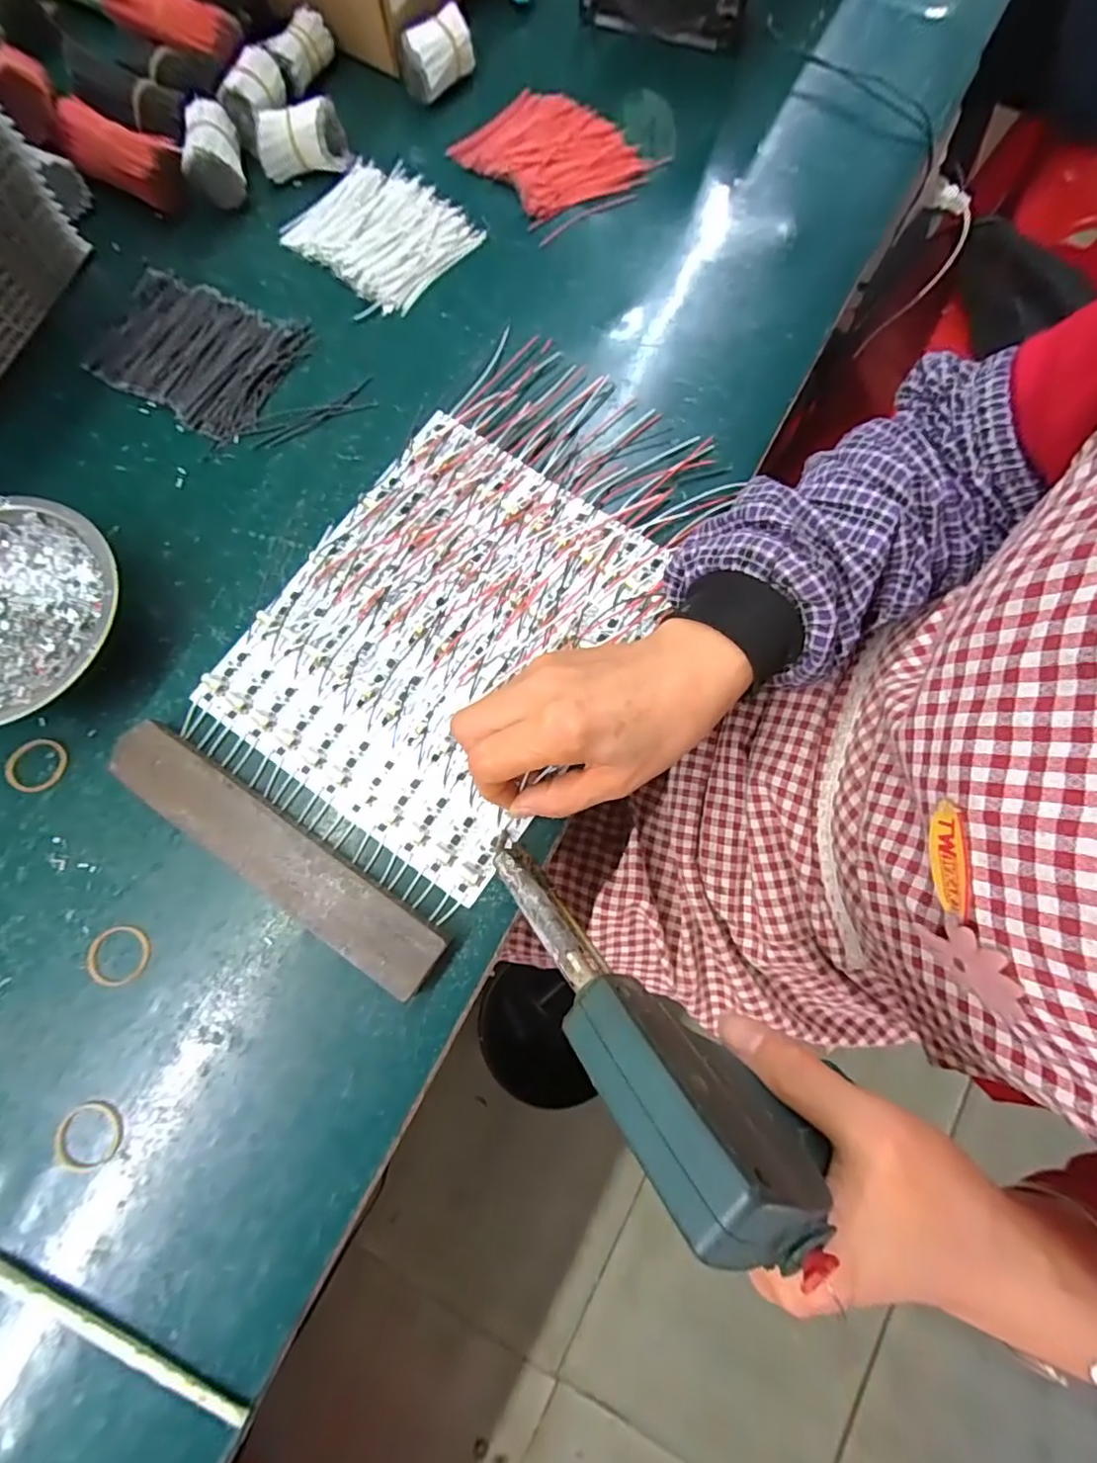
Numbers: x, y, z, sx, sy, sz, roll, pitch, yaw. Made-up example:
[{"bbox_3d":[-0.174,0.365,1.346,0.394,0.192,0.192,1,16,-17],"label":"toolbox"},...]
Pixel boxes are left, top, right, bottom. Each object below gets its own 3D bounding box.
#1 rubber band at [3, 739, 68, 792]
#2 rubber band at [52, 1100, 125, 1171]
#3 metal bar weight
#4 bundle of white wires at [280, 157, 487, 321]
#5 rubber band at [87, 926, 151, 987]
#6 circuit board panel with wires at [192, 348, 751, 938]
[{"bbox_3d":[-0.277,0.018,0.310,0.030,0.004,0.029,0,77,-1],"label":"rubber band"},{"bbox_3d":[-0.218,0.192,0.273,0.030,0.004,0.029,0,77,-1],"label":"rubber band"},{"bbox_3d":[-0.139,0.062,0.295,0.196,0.018,0.035,34,78,7],"label":"metal bar weight"},{"bbox_3d":[-0.115,-0.338,0.390,0.111,0.014,0.096,44,80,9],"label":"bundle of white wires"},{"bbox_3d":[-0.217,0.113,0.289,0.030,0.004,0.028,13,77,2],"label":"rubber band"},{"bbox_3d":[-0.043,-0.081,0.335,0.186,0.012,0.321,32,79,8],"label":"circuit board panel with wires"}]

